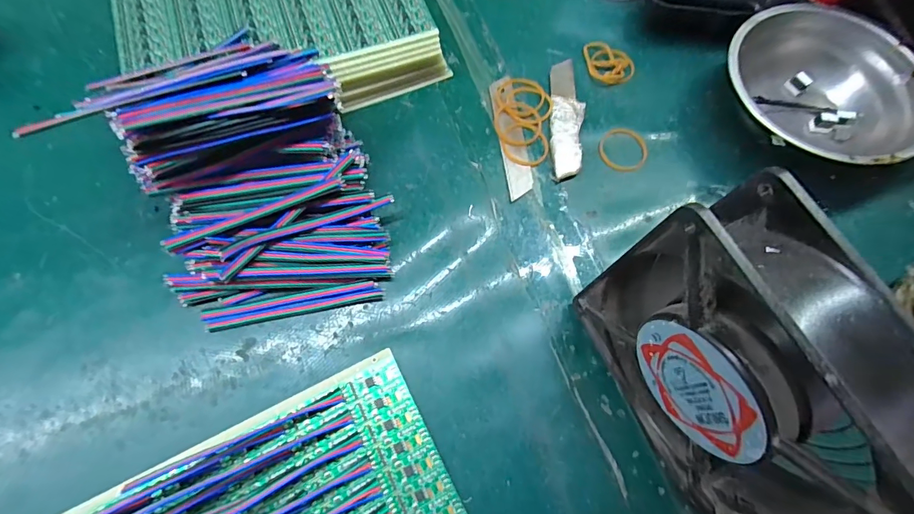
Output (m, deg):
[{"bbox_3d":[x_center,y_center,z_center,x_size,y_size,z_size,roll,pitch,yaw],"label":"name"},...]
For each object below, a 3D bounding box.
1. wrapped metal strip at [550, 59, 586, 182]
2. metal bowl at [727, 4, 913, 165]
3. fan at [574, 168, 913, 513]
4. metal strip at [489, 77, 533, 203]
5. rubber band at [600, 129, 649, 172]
[{"bbox_3d":[0.076,-0.097,0.289,0.021,0.007,0.098,5,69,-1],"label":"wrapped metal strip"},{"bbox_3d":[0.240,-0.108,0.285,0.122,0.047,0.122,1,69,-2],"label":"metal bowl"},{"bbox_3d":[0.112,0.047,0.174,0.040,0.123,0.118,-23,72,-11],"label":"fan"},{"bbox_3d":[0.037,-0.084,0.284,0.018,0.004,0.096,-6,70,-5],"label":"metal strip"},{"bbox_3d":[0.114,-0.074,0.285,0.033,0.004,0.034,1,69,-2],"label":"rubber band"}]

